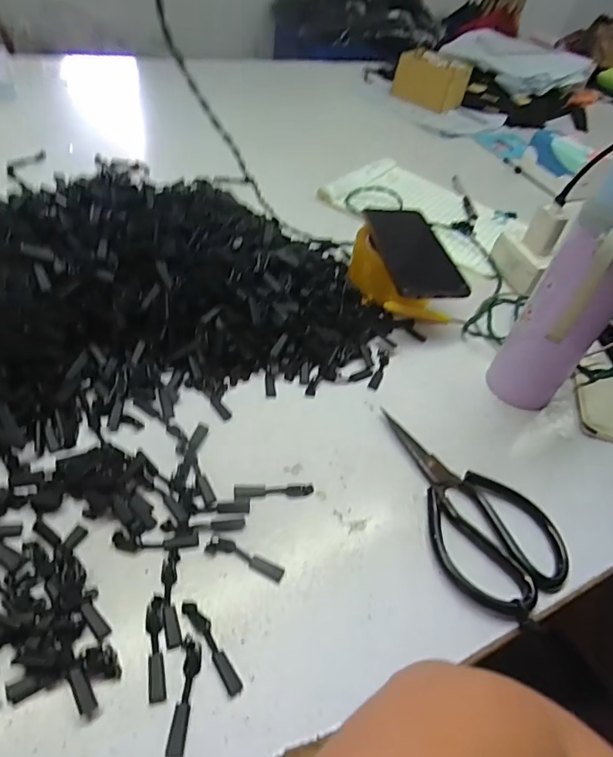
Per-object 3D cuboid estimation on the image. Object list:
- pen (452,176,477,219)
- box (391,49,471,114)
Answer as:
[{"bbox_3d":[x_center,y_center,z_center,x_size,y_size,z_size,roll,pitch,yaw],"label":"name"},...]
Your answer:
[{"bbox_3d":[0.246,-0.284,0.760,0.015,0.007,0.162,7,47,-5],"label":"pen"},{"bbox_3d":[0.265,-0.639,1.061,0.139,0.086,0.094,38,52,22],"label":"box"}]

